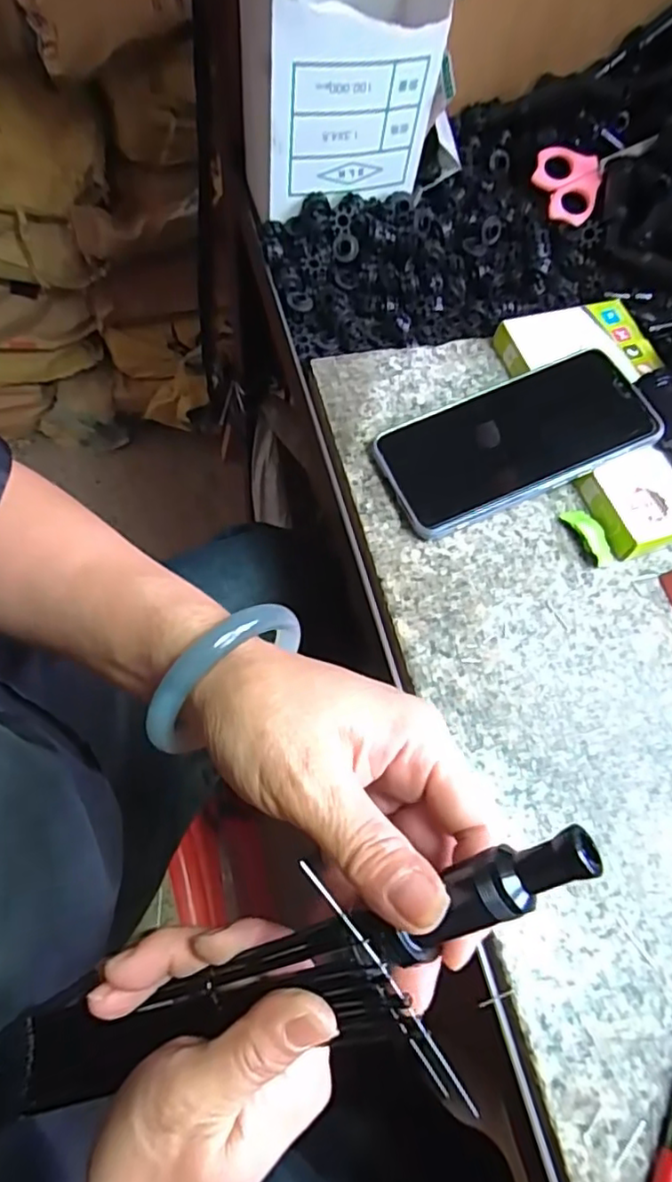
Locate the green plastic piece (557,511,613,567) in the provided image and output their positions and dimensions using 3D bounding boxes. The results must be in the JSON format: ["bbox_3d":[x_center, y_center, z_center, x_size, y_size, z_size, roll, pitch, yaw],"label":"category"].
[{"bbox_3d":[0.150,-0.034,0.354,0.017,0.007,0.040,-24,70,-15],"label":"green plastic piece"}]

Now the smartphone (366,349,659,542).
[{"bbox_3d":[0.106,-0.090,0.361,0.156,0.009,0.075,-24,67,-4],"label":"smartphone"}]

